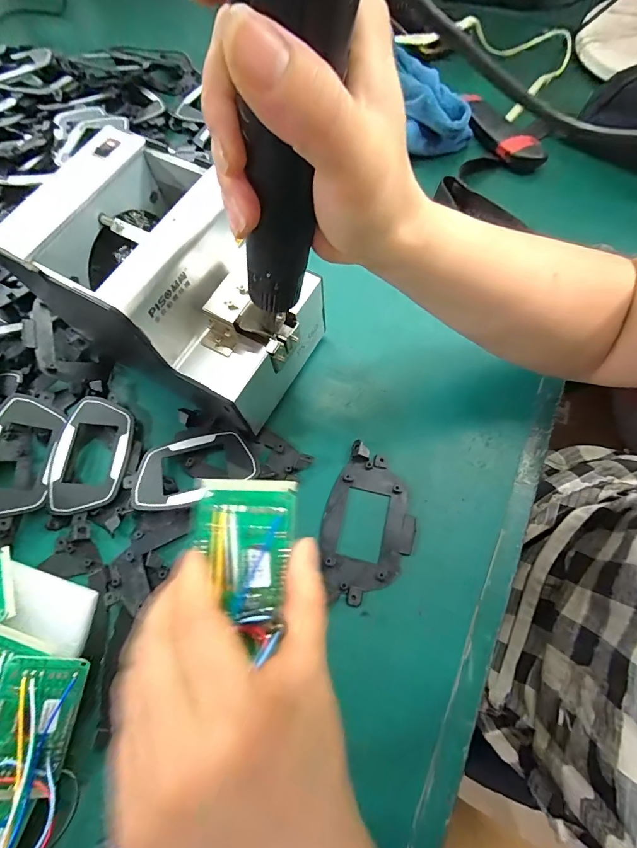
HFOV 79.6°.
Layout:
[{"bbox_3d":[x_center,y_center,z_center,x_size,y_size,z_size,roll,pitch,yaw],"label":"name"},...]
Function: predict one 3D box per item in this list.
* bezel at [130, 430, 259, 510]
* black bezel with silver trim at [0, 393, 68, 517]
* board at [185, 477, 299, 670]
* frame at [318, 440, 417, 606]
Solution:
[{"bbox_3d":[-0.104,0.038,0.320,0.103,0.023,0.060,-14,70,-1],"label":"bezel"},{"bbox_3d":[-0.256,0.027,0.327,0.057,0.020,0.102,9,73,-20],"label":"black bezel with silver trim"},{"bbox_3d":[-0.039,0.063,0.184,0.048,0.014,0.075,6,71,1],"label":"board"},{"bbox_3d":[0.040,0.079,0.302,0.071,0.010,0.115,18,72,10],"label":"frame"}]

